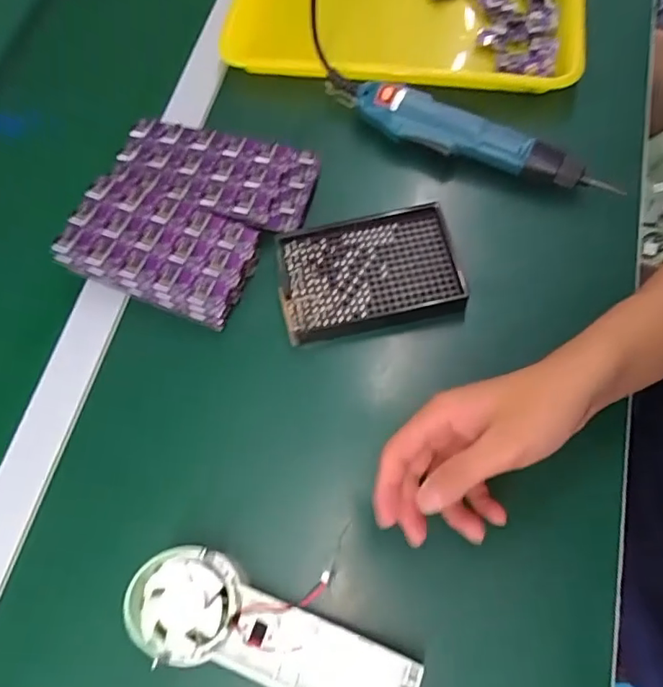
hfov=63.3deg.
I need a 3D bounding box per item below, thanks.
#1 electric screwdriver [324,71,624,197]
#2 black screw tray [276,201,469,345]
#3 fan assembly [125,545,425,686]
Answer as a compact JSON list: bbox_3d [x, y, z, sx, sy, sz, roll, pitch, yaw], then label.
[{"bbox_3d":[0.108,-0.182,0.465,0.247,0.032,0.043,23,72,12],"label":"electric screwdriver"},{"bbox_3d":[0.029,-0.055,0.430,0.139,0.022,0.103,-7,66,0],"label":"black screw tray"},{"bbox_3d":[-0.035,0.171,0.320,0.174,0.028,0.065,13,70,9],"label":"fan assembly"}]

